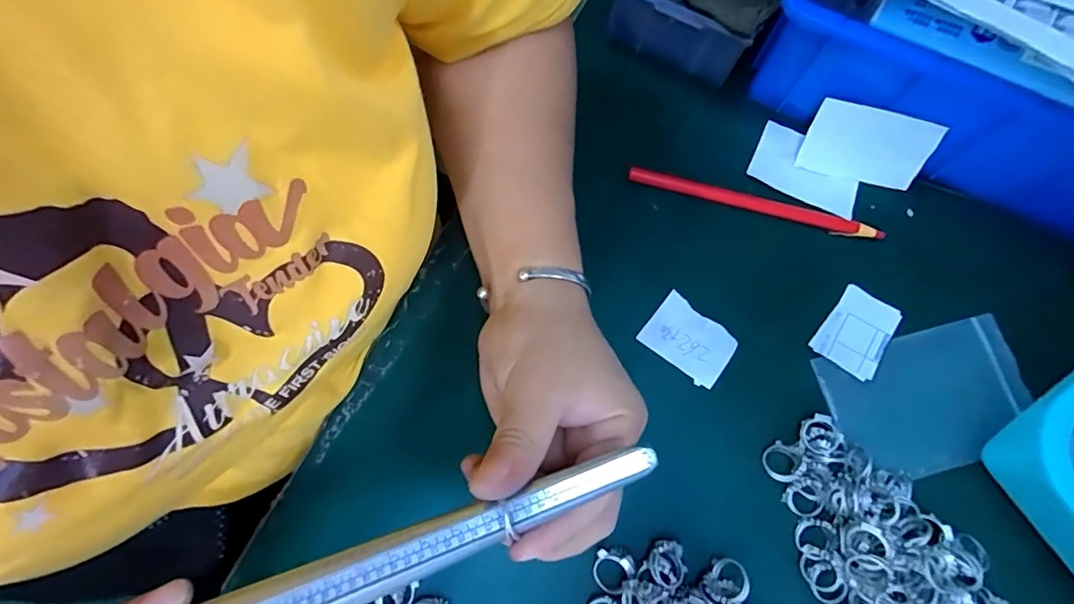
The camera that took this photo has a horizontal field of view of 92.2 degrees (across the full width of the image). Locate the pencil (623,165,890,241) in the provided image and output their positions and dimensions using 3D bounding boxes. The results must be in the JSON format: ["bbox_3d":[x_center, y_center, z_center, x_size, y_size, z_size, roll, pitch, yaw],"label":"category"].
[{"bbox_3d":[0.142,-0.064,0.339,0.165,0.007,0.010,15,74,2],"label":"pencil"}]

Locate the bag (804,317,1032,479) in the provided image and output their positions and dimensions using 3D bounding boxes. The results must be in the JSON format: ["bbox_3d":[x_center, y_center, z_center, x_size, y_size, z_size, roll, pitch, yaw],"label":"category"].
[{"bbox_3d":[0.234,0.059,0.310,0.121,0.010,0.078,-13,75,-6],"label":"bag"}]

